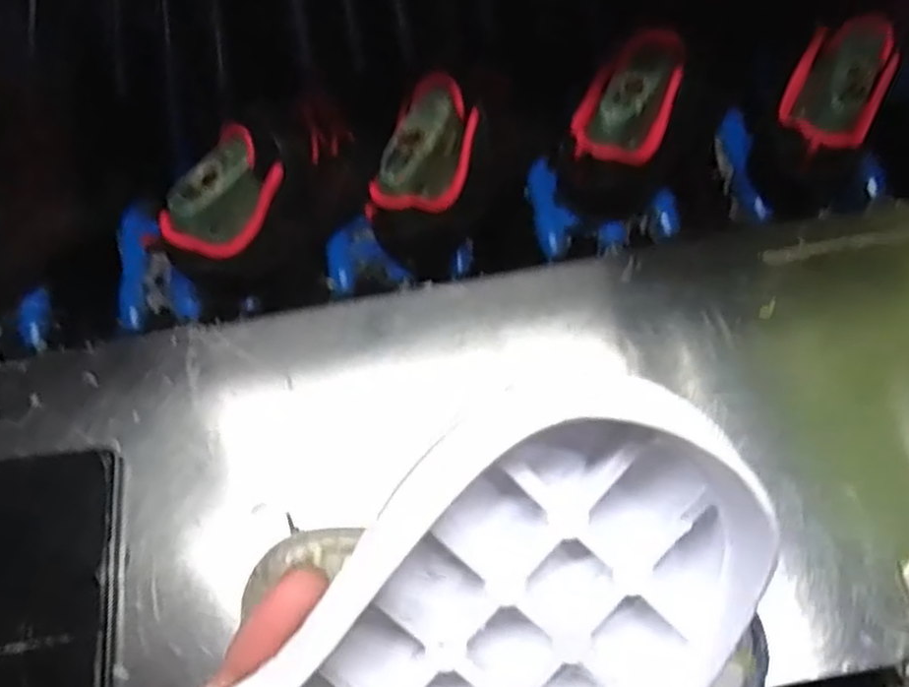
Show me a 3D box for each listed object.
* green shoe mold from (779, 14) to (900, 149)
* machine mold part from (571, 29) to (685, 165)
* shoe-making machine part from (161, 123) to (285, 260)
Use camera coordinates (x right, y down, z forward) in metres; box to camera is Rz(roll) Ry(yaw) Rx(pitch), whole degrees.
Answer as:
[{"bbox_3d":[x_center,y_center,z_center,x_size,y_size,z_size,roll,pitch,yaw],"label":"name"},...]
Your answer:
[{"bbox_3d":[0.228,-0.152,0.443,0.052,0.034,0.082,26,71,6],"label":"green shoe mold"},{"bbox_3d":[0.103,-0.144,0.448,0.053,0.033,0.085,21,71,4],"label":"machine mold part"},{"bbox_3d":[-0.134,-0.086,0.437,0.076,0.046,0.026,-56,38,0],"label":"shoe-making machine part"}]

